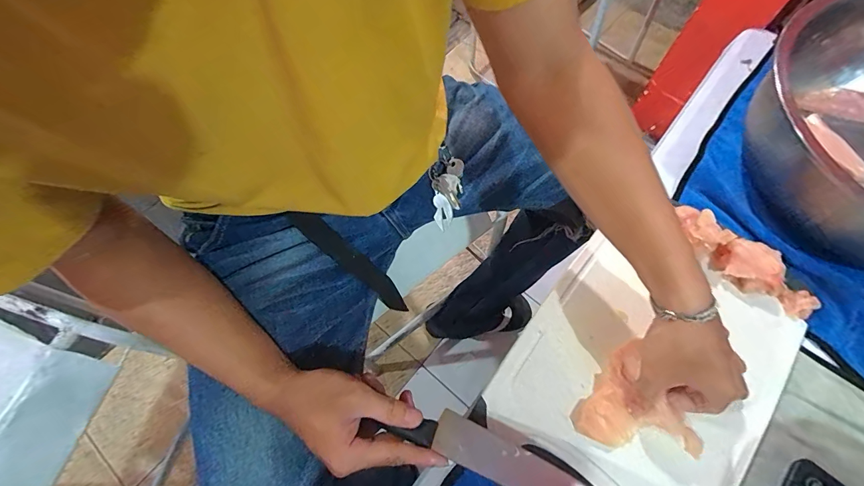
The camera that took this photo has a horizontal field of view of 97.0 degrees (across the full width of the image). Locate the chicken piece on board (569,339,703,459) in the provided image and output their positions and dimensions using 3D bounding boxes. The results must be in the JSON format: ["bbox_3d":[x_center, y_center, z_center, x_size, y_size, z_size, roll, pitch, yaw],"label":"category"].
[{"bbox_3d":[0.194,0.169,0.376,0.101,0.018,0.111,-22,70,-11],"label":"chicken piece on board"}]

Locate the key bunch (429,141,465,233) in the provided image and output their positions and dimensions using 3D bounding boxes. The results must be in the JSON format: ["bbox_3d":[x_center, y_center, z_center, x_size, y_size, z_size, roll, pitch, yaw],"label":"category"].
[{"bbox_3d":[0.017,-0.069,0.479,0.041,0.020,0.102,4,105,-1],"label":"key bunch"}]

